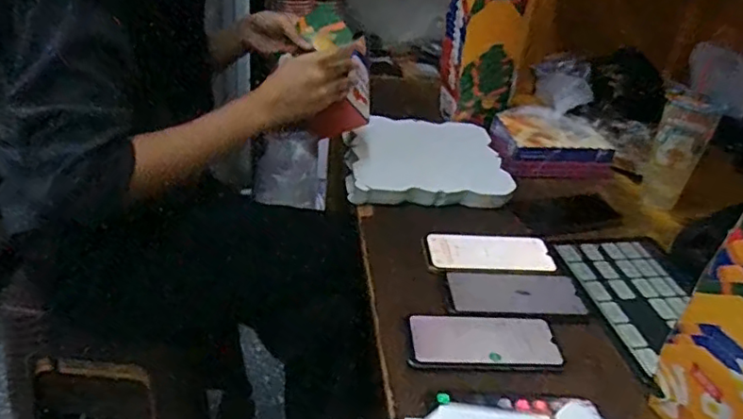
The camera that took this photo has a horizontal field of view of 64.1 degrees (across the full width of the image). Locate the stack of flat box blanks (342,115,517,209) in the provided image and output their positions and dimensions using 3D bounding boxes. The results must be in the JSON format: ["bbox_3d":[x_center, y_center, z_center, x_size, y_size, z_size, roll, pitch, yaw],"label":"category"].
[{"bbox_3d":[0.083,-0.085,0.955,0.252,0.032,0.237,1,33,-9],"label":"stack of flat box blanks"}]

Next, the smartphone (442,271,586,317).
[{"bbox_3d":[0.171,0.100,0.713,0.158,0.009,0.072,2,33,-8],"label":"smartphone"}]

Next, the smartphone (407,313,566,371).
[{"bbox_3d":[0.122,0.142,0.641,0.162,0.010,0.080,2,33,-7],"label":"smartphone"}]

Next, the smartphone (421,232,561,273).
[{"bbox_3d":[0.152,0.054,0.781,0.169,0.011,0.084,2,33,-8],"label":"smartphone"}]

